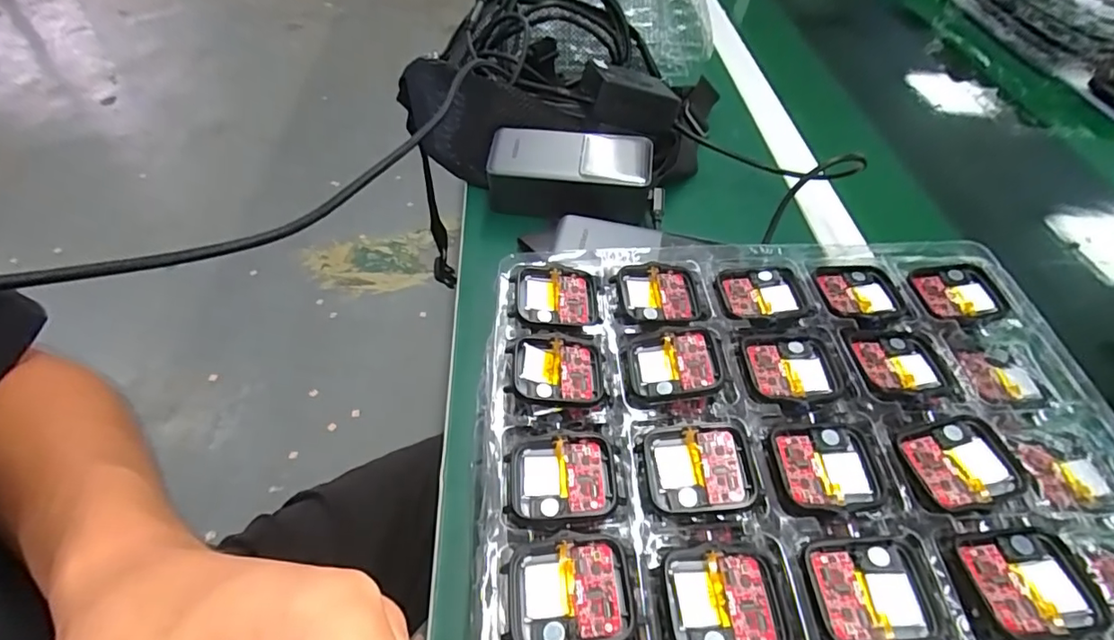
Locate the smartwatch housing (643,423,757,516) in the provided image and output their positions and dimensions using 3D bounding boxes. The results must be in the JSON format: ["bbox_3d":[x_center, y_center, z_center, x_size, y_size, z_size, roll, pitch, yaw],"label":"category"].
[{"bbox_3d":[0.060,0.061,0.223,0.042,0.006,0.037,0,51,-4],"label":"smartwatch housing"}]

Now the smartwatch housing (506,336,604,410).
[{"bbox_3d":[0.000,0.026,0.259,0.044,0.010,0.037,4,50,-1],"label":"smartwatch housing"}]

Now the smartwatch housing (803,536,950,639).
[{"bbox_3d":[0.119,0.101,0.199,0.044,0.006,0.037,-1,51,-4],"label":"smartwatch housing"}]

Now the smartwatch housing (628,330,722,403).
[{"bbox_3d":[0.058,0.021,0.257,0.042,0.007,0.035,0,51,-1],"label":"smartwatch housing"}]

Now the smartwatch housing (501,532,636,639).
[{"bbox_3d":[0.004,0.098,0.192,0.044,0.011,0.038,-2,51,-6],"label":"smartwatch housing"}]

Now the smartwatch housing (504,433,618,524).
[{"bbox_3d":[0.002,0.067,0.226,0.045,0.008,0.038,0,51,-4],"label":"smartwatch housing"}]

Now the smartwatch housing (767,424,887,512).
[{"bbox_3d":[0.115,0.063,0.228,0.043,0.004,0.037,2,51,-2],"label":"smartwatch housing"}]

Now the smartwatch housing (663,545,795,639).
[{"bbox_3d":[0.062,0.103,0.194,0.043,0.005,0.037,1,51,-3],"label":"smartwatch housing"}]

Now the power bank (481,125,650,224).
[{"bbox_3d":[0.010,-0.116,0.447,0.132,0.059,0.057,4,51,3],"label":"power bank"}]

